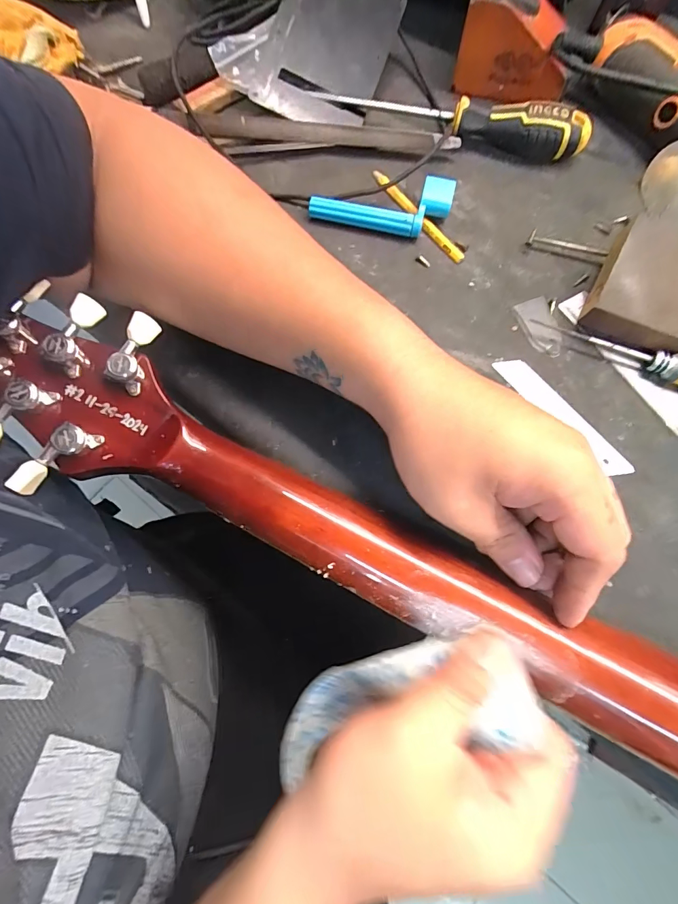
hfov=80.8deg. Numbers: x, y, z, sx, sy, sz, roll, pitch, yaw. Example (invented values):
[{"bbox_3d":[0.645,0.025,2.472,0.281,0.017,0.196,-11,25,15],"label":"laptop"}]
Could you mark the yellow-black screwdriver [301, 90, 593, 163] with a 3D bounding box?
[{"bbox_3d":[0.087,-0.275,0.328,0.228,0.027,0.025,13,71,5],"label":"yellow-black screwdriver"}]

